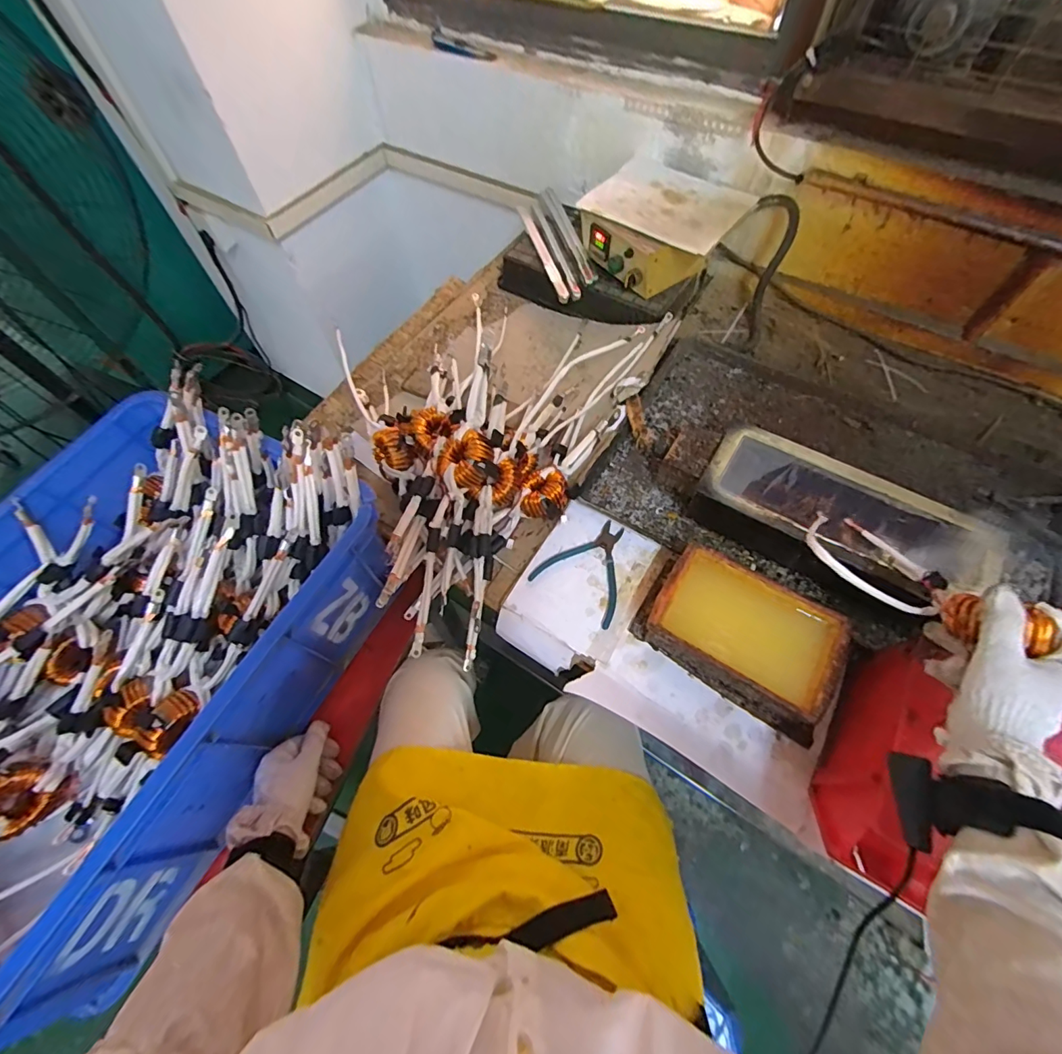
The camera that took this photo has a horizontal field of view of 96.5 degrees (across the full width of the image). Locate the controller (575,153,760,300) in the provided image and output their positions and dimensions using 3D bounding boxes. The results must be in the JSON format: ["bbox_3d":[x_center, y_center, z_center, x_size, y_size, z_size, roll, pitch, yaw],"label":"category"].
[{"bbox_3d":[0.230,-0.528,0.856,0.241,0.111,0.228,37,69,20],"label":"controller"}]

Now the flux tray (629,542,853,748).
[{"bbox_3d":[0.250,0.127,0.567,0.227,0.068,0.137,29,67,17],"label":"flux tray"}]

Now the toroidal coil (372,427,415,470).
[{"bbox_3d":[-0.209,-0.117,0.707,0.048,0.034,0.069,-34,66,-15],"label":"toroidal coil"}]

